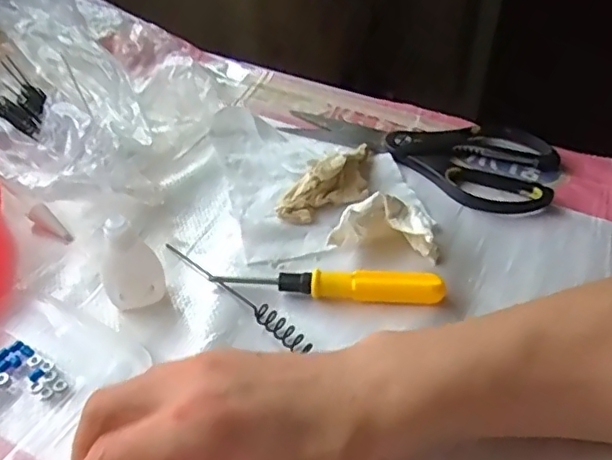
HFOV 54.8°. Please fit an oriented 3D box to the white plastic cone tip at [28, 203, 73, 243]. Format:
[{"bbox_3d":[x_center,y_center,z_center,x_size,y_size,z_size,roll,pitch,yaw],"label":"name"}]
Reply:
[{"bbox_3d":[-0.179,-0.005,0.416,0.039,0.010,0.012,37,51,11],"label":"white plastic cone tip"}]

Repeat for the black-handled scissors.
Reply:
[{"bbox_3d":[0.097,-0.075,0.486,0.215,0.011,0.110,24,48,24],"label":"black-handled scissors"}]

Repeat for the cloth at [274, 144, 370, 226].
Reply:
[{"bbox_3d":[0.023,-0.036,0.430,0.099,0.027,0.037,-33,52,-32],"label":"cloth"}]

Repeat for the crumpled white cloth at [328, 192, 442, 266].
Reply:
[{"bbox_3d":[0.054,-0.003,0.393,0.070,0.037,0.037,9,43,9],"label":"crumpled white cloth"}]

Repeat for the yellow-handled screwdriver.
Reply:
[{"bbox_3d":[0.014,0.032,0.369,0.139,0.020,0.016,7,43,6],"label":"yellow-handled screwdriver"}]

